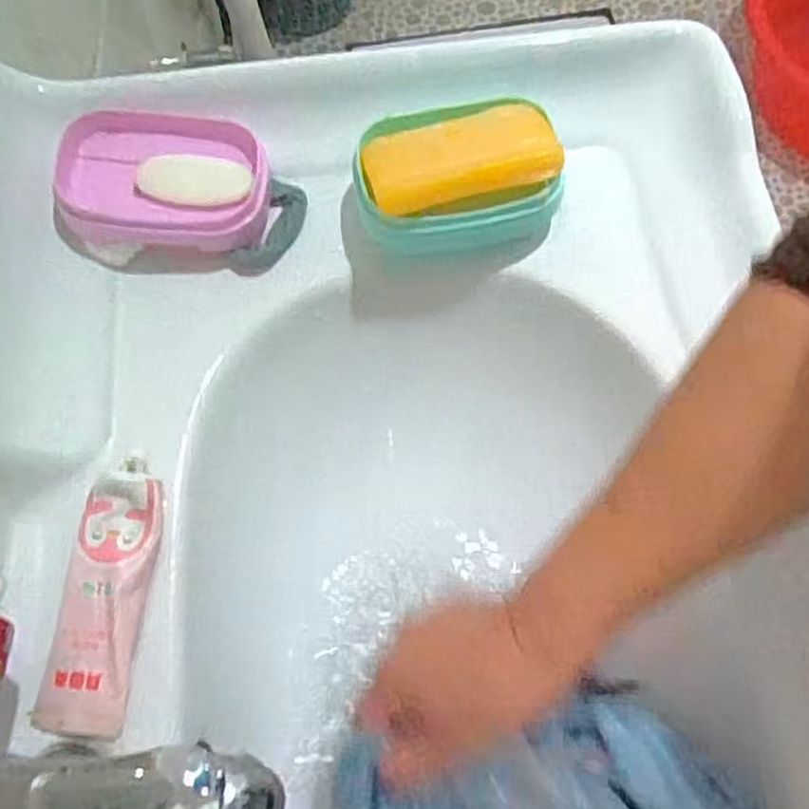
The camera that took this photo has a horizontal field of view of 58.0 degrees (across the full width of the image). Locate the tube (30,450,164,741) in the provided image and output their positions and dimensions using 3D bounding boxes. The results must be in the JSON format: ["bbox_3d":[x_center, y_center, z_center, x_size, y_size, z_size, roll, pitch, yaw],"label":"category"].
[{"bbox_3d":[-0.149,0.090,0.359,0.043,0.019,0.130,3,66,5],"label":"tube"}]

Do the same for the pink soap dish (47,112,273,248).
[{"bbox_3d":[-0.142,-0.133,0.437,0.119,0.036,0.084,-1,66,3],"label":"pink soap dish"}]

